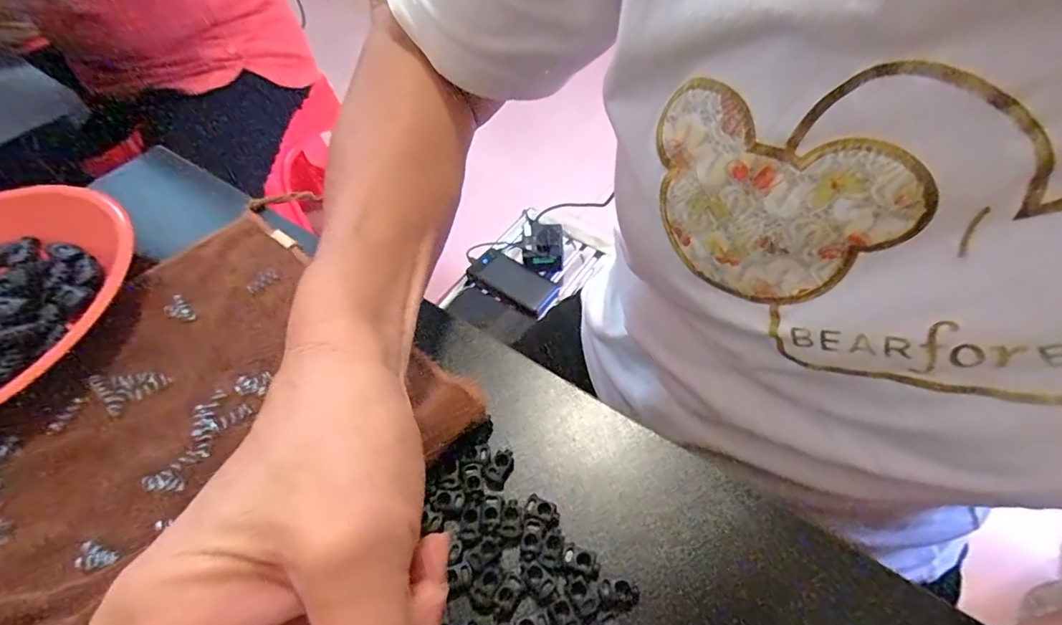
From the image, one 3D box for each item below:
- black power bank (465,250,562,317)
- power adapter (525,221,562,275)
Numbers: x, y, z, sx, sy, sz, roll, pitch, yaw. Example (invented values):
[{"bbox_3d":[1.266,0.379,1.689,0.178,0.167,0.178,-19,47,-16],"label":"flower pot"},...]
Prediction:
[{"bbox_3d":[-0.032,-0.055,0.870,0.151,0.016,0.078,30,59,7],"label":"black power bank"},{"bbox_3d":[0.024,-0.118,0.896,0.069,0.042,0.093,3,54,4],"label":"power adapter"}]

